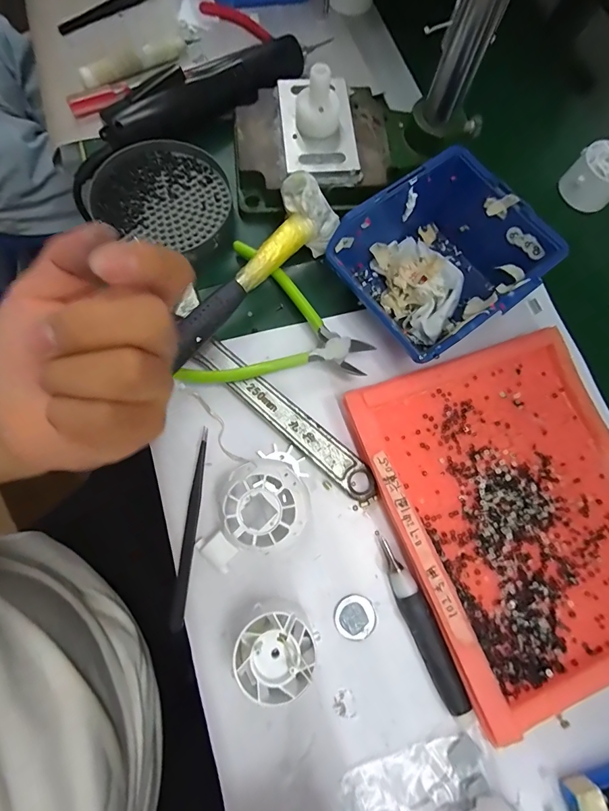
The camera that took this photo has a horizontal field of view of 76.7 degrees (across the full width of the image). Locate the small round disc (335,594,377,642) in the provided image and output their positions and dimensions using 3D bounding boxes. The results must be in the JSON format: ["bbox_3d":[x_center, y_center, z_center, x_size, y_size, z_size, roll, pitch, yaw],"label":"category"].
[{"bbox_3d":[0.035,0.144,0.260,0.027,0.004,0.028,0,76,-1],"label":"small round disc"}]

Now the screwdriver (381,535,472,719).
[{"bbox_3d":[0.077,0.144,0.255,0.016,0.019,0.109,-22,78,-6],"label":"screwdriver"}]

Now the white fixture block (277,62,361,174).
[{"bbox_3d":[0.011,-0.241,0.314,0.061,0.049,0.103,-5,76,-3],"label":"white fixture block"}]

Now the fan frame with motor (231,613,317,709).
[{"bbox_3d":[-0.017,0.151,0.238,0.046,0.032,0.047,-25,78,-7],"label":"fan frame with motor"}]

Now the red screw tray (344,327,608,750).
[{"bbox_3d":[0.152,0.069,0.269,0.182,0.030,0.224,-19,78,-6],"label":"red screw tray"}]

